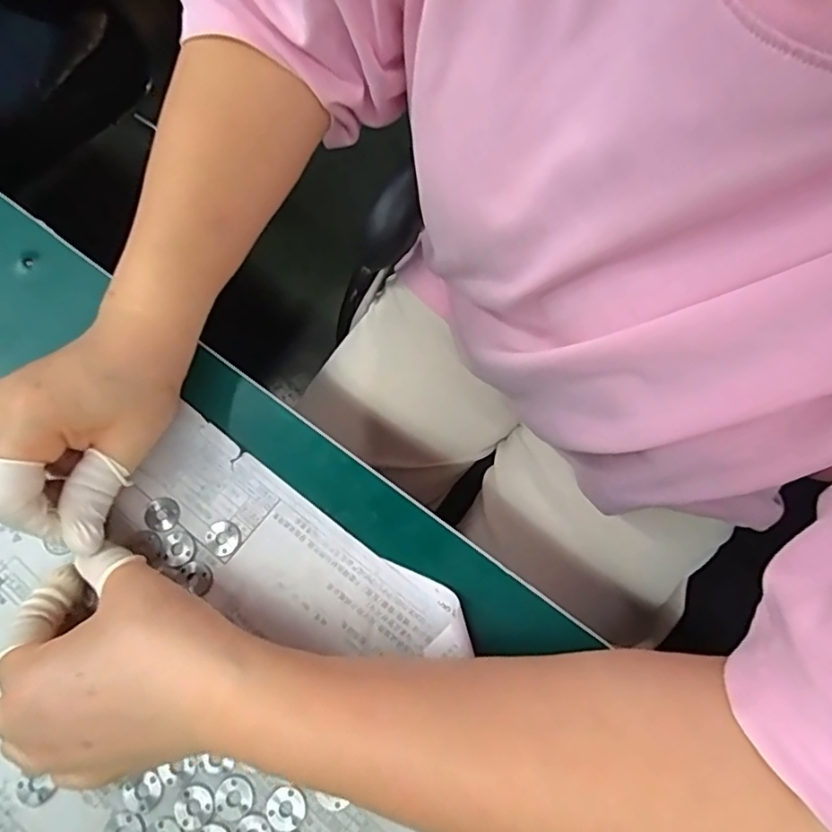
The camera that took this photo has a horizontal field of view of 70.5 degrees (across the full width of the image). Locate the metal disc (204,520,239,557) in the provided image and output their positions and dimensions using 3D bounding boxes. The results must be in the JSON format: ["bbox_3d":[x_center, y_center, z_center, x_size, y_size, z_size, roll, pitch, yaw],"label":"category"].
[{"bbox_3d":[-0.097,0.061,0.294,0.016,0.004,0.017,0,70,-1],"label":"metal disc"}]

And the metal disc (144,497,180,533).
[{"bbox_3d":[-0.129,0.049,0.298,0.017,0.004,0.018,0,70,-1],"label":"metal disc"}]

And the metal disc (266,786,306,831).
[{"bbox_3d":[-0.057,0.170,0.255,0.016,0.004,0.017,0,70,-1],"label":"metal disc"}]

